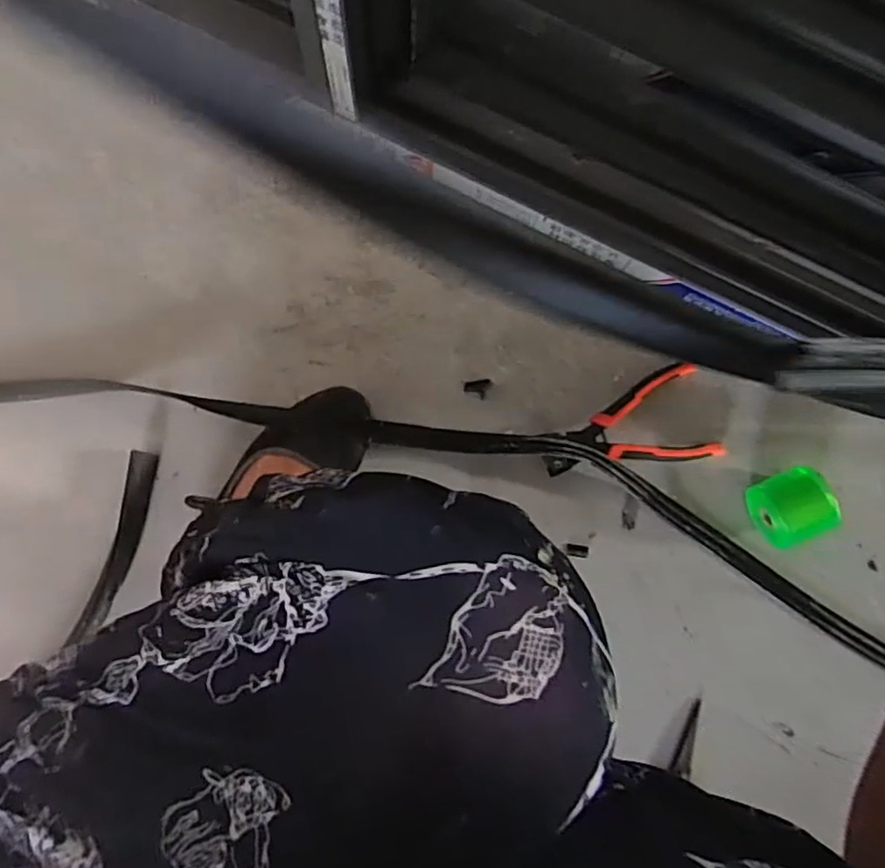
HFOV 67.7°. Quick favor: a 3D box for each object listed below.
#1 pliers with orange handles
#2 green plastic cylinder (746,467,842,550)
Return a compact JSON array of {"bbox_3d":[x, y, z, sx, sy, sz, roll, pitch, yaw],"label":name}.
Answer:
[{"bbox_3d":[0.172,0.000,0.617,0.160,0.027,0.092,-19,88,0],"label":"pliers with orange handles"},{"bbox_3d":[0.311,0.064,0.600,0.057,0.061,0.067,-25,88,-1],"label":"green plastic cylinder"}]

